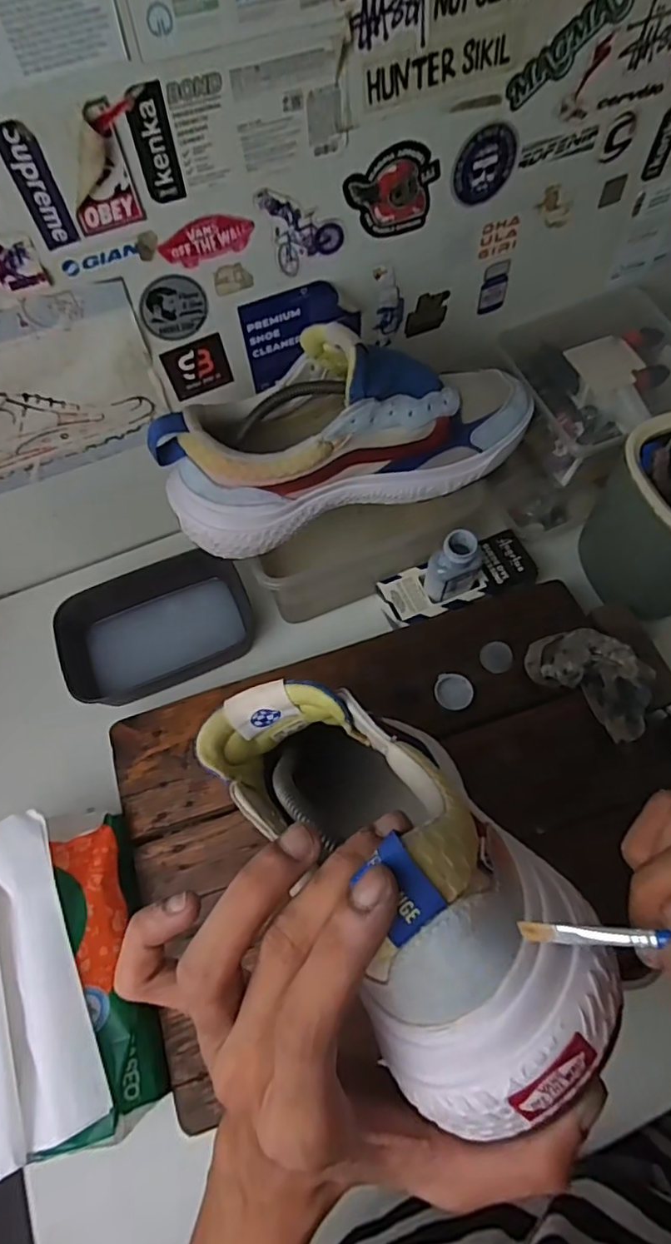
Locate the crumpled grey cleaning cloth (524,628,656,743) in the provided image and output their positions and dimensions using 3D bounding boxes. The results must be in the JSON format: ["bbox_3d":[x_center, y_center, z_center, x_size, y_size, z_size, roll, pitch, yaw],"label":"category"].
[{"bbox_3d":[0.208,0.040,0.465,0.102,0.042,0.064,40,72,18],"label":"crumpled grey cleaning cloth"}]

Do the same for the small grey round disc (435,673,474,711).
[{"bbox_3d":[0.096,0.057,0.477,0.029,0.011,0.031,0,64,1],"label":"small grey round disc"}]

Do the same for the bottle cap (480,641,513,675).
[{"bbox_3d":[0.134,0.030,0.490,0.026,0.007,0.026,0,64,1],"label":"bottle cap"}]

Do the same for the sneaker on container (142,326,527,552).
[{"bbox_3d":[0.015,-0.149,0.438,0.292,0.118,0.088,-19,65,-8],"label":"sneaker on container"}]

